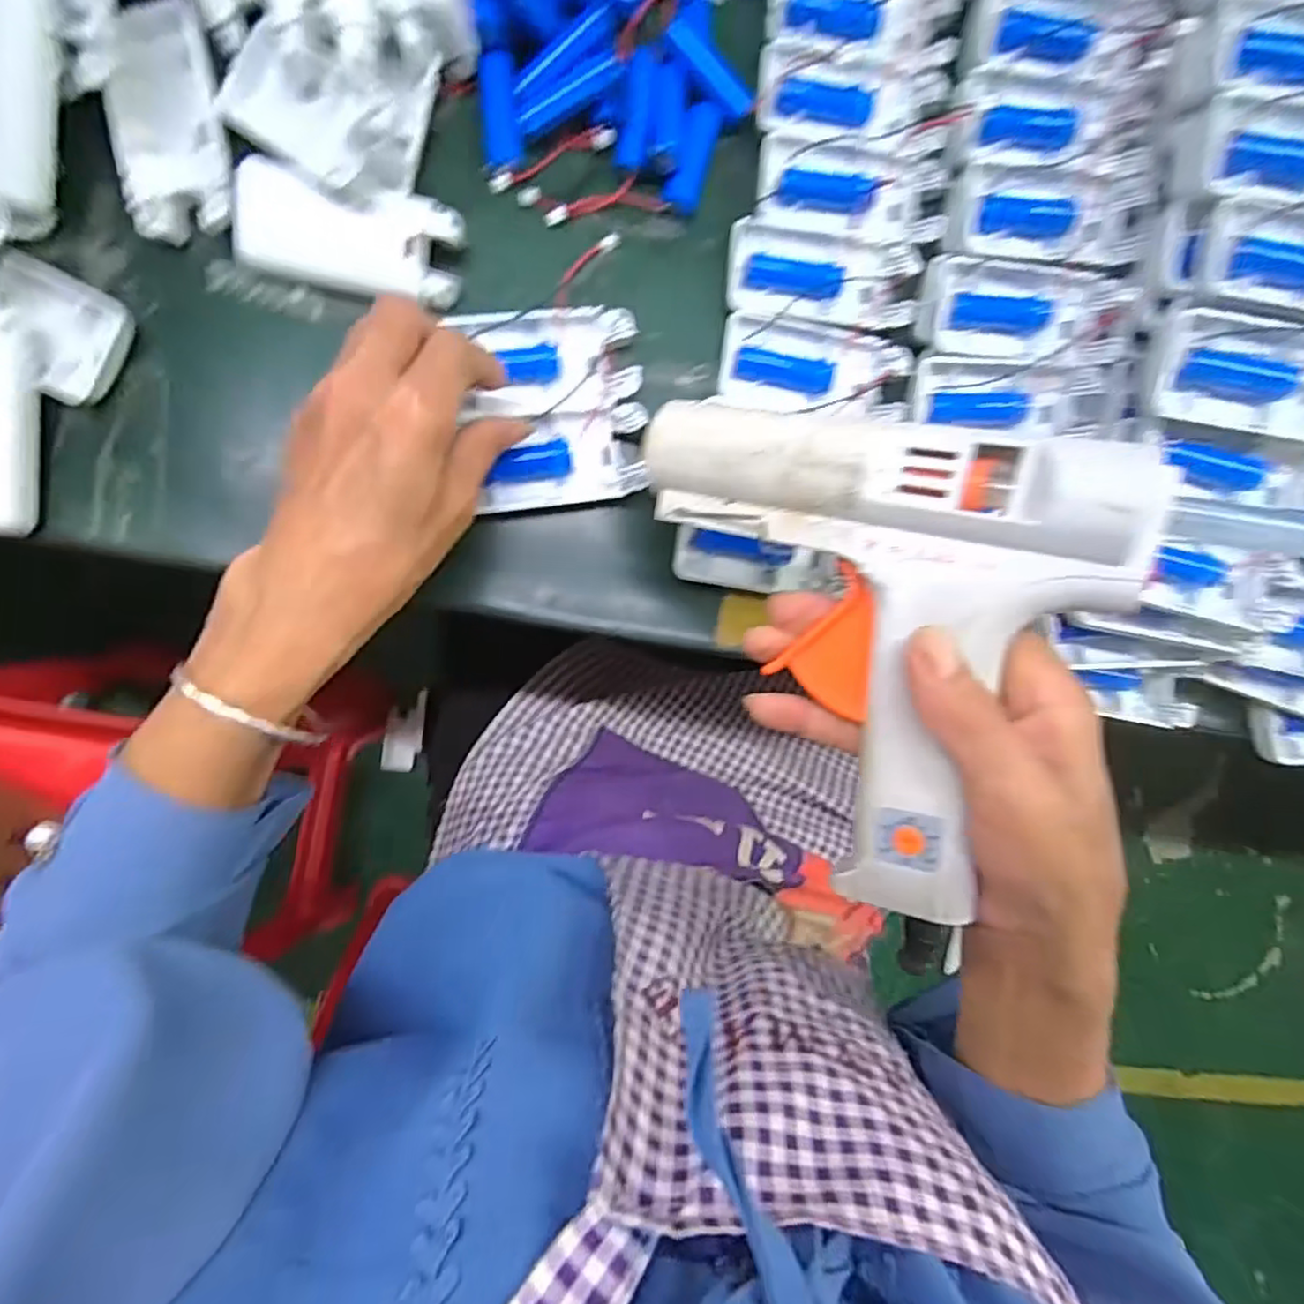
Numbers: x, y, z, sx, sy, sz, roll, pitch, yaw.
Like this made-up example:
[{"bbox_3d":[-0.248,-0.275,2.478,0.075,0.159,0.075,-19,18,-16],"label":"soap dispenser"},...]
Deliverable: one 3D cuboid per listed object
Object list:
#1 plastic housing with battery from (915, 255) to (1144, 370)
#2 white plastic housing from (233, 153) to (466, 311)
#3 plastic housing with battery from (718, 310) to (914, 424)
[{"bbox_3d":[0.189,-0.162,0.320,0.103,0.021,0.051,4,89,-8],"label":"plastic housing with battery"},{"bbox_3d":[-0.135,-0.185,0.296,0.090,0.018,0.043,7,113,-9],"label":"white plastic housing"},{"bbox_3d":[0.082,-0.143,0.329,0.094,0.015,0.044,4,89,-8],"label":"plastic housing with battery"}]

